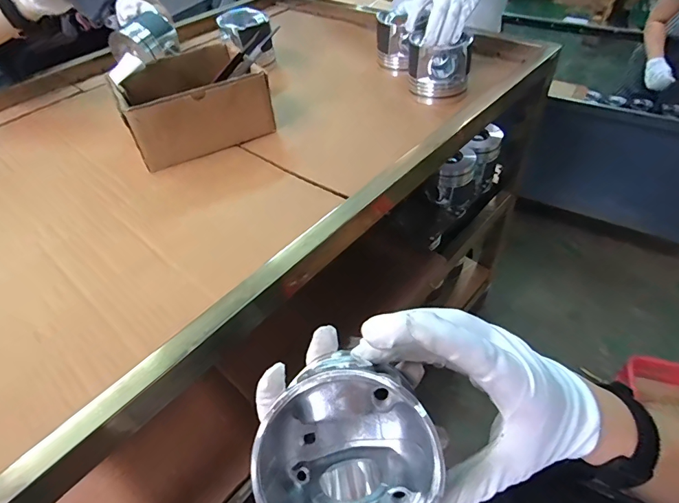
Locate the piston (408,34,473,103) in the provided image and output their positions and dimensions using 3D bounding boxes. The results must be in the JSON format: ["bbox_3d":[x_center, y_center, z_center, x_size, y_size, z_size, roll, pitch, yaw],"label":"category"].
[{"bbox_3d":[0.159,-0.293,0.660,0.092,0.090,0.089,6,49,11],"label":"piston"}]

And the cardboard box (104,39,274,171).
[{"bbox_3d":[-0.220,-0.226,0.626,0.193,0.088,0.159,-24,50,-16],"label":"cardboard box"}]

